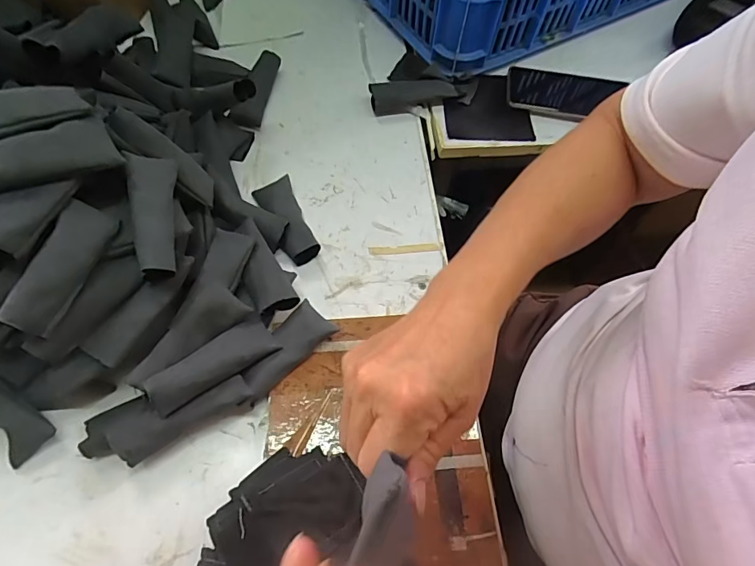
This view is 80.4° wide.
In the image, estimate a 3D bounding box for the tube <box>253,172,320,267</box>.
[{"bbox_3d":[-0.095,-0.068,0.468,0.039,0.029,0.105,-22,67,-13],"label":"tube"}]

